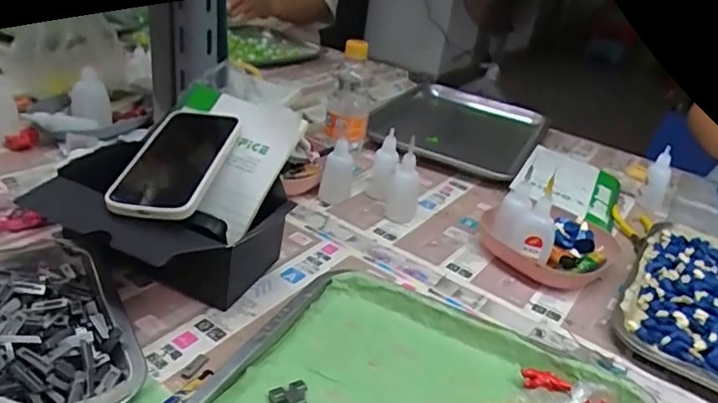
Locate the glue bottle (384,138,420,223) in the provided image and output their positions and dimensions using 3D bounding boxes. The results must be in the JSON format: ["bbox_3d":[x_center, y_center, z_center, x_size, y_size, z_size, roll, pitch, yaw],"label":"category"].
[{"bbox_3d":[0.054,-0.022,0.640,0.037,0.092,0.032,10,28,5],"label":"glue bottle"}]

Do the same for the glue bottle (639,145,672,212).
[{"bbox_3d":[0.409,-0.028,0.754,0.030,0.084,0.031,23,31,27],"label":"glue bottle"}]

